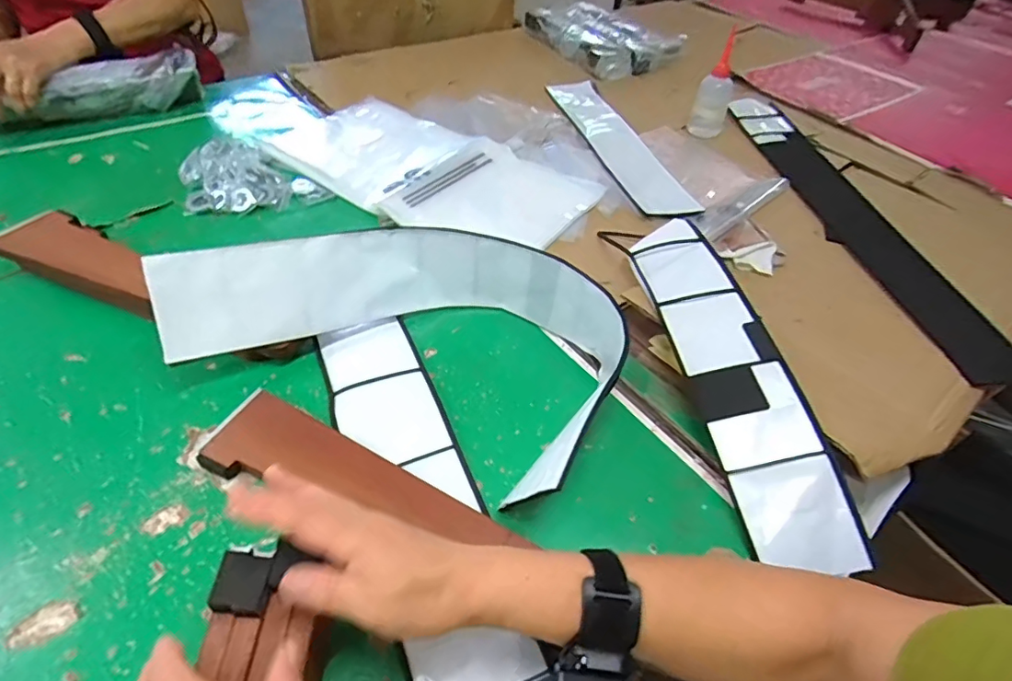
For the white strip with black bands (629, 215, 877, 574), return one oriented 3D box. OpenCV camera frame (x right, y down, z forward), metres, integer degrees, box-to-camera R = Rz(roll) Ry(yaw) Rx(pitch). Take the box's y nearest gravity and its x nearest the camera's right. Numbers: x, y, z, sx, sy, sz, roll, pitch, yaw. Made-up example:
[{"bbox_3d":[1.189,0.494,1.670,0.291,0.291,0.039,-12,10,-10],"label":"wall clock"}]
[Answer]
[{"bbox_3d":[0.228,0.015,0.573,0.097,0.059,0.443,-4,46,-9],"label":"white strip with black bands"}]

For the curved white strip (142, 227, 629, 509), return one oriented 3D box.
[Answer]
[{"bbox_3d":[-0.100,-0.020,0.542,0.394,0.115,0.243,19,47,13],"label":"curved white strip"}]

